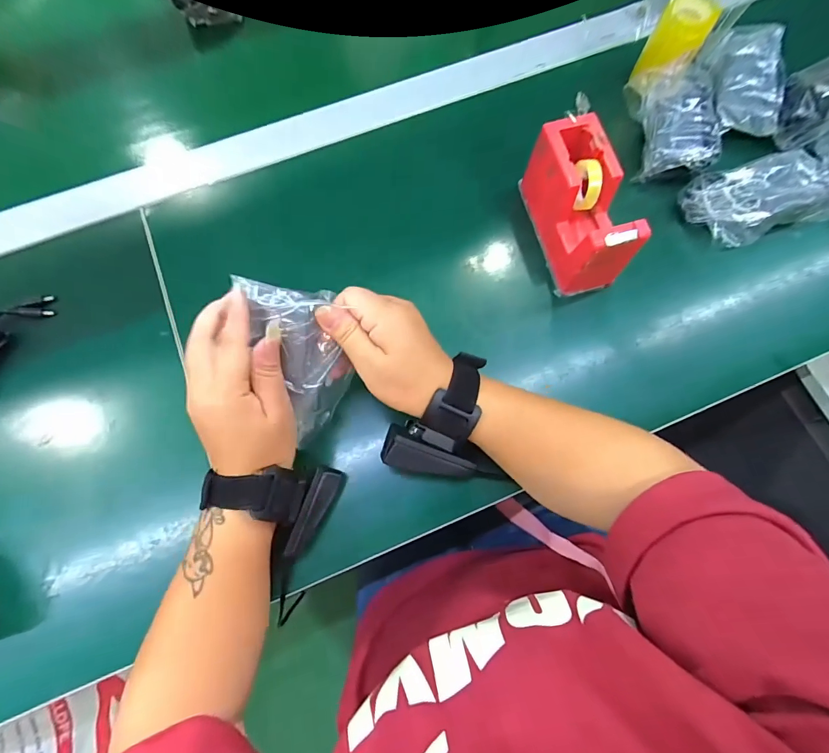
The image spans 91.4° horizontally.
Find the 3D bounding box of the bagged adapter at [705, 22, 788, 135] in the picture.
[{"bbox_3d":[0.349,-0.316,0.423,0.070,0.028,0.126,8,71,4],"label":"bagged adapter"}]

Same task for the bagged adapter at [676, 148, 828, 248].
[{"bbox_3d":[0.338,-0.176,0.391,0.135,0.032,0.077,-22,72,-6],"label":"bagged adapter"}]

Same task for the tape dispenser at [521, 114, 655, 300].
[{"bbox_3d":[0.145,-0.151,0.362,0.055,0.079,0.125,-13,71,-3],"label":"tape dispenser"}]

